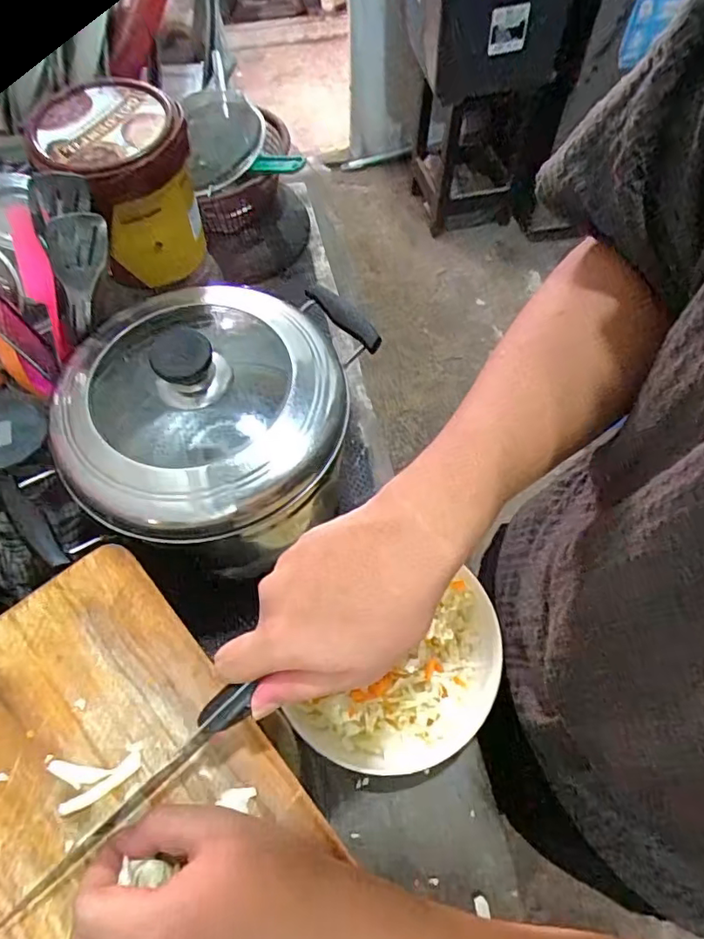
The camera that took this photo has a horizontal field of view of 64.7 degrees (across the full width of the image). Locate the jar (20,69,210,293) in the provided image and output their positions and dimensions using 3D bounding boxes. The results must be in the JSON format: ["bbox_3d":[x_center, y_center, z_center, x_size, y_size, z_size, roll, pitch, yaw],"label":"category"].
[{"bbox_3d":[-0.198,-0.248,0.502,0.104,0.131,0.103,0,61,1],"label":"jar"}]

